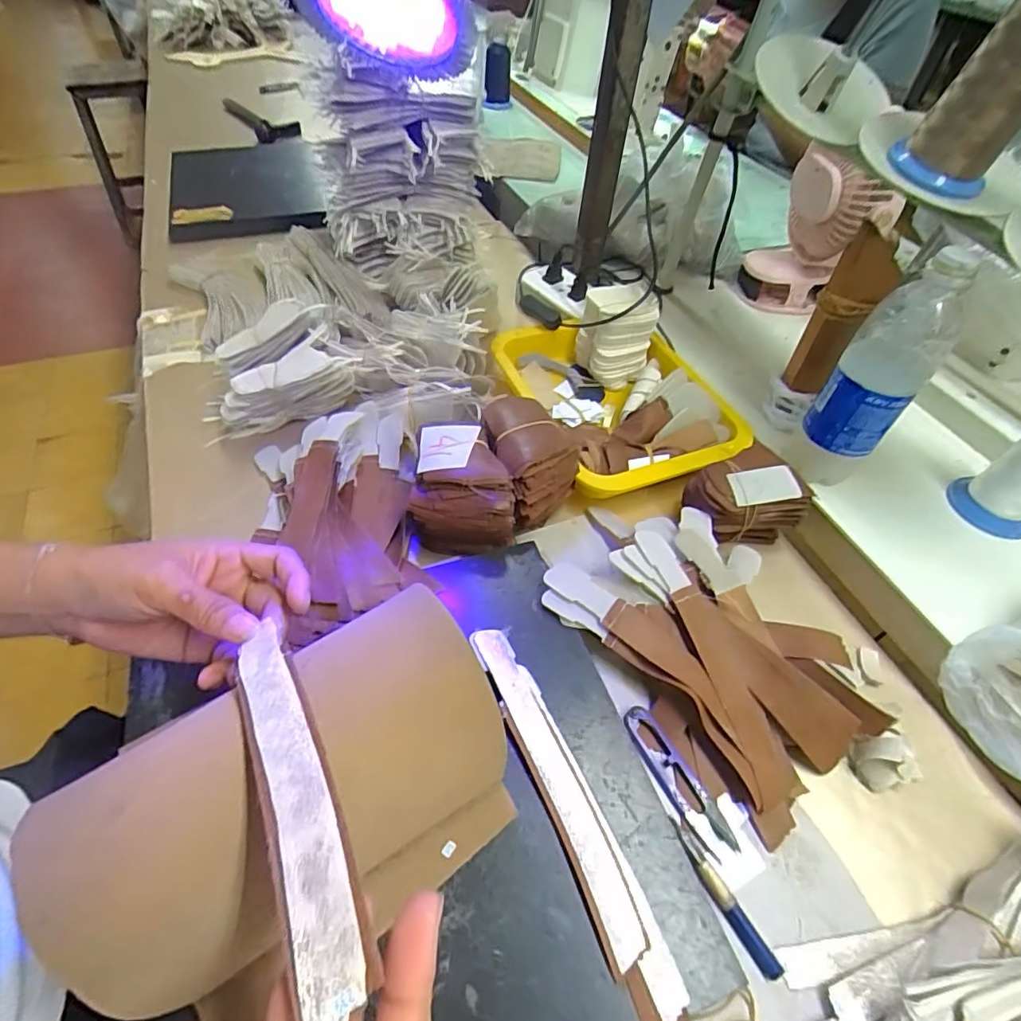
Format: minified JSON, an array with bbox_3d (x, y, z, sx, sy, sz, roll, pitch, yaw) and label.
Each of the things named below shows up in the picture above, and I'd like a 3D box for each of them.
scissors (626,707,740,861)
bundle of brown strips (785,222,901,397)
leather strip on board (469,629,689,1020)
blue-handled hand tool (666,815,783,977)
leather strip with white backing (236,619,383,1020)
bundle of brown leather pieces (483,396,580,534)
[{"bbox_3d":[0.110,0.178,0.360,0.026,0.006,0.098,-22,56,-20],"label":"scissors"},{"bbox_3d":[0.286,-0.165,0.469,0.046,0.145,0.015,18,53,10],"label":"bundle of brown strips"},{"bbox_3d":[0.035,0.172,0.328,0.036,0.006,0.229,-11,54,-26],"label":"leather strip on board"},{"bbox_3d":[0.124,0.227,0.320,0.011,0.006,0.087,-25,58,-22],"label":"blue-handled hand tool"},{"bbox_3d":[-0.080,0.098,0.200,0.025,0.007,0.150,-22,40,-20],"label":"leather strip with white backing"},{"bbox_3d":[0.014,-0.042,0.483,0.066,0.079,0.105,-17,55,-17],"label":"bundle of brown leather pieces"}]

